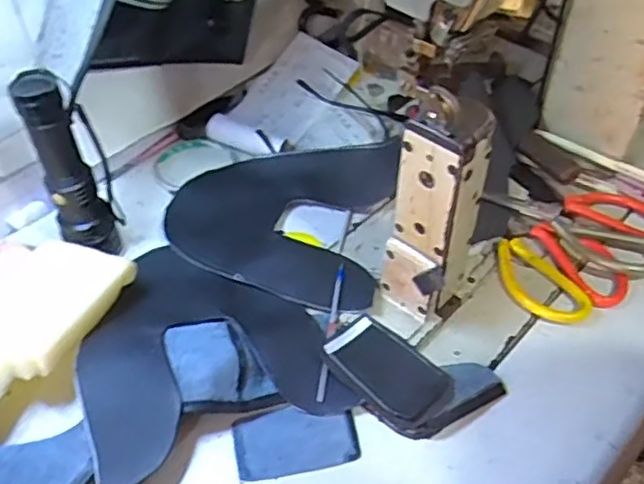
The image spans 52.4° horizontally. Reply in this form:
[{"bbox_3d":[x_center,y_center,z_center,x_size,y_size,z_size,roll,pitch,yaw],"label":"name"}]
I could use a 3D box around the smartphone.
[{"bbox_3d":[0.048,0.095,0.491,0.095,0.012,0.055,34,56,30],"label":"smartphone"}]

